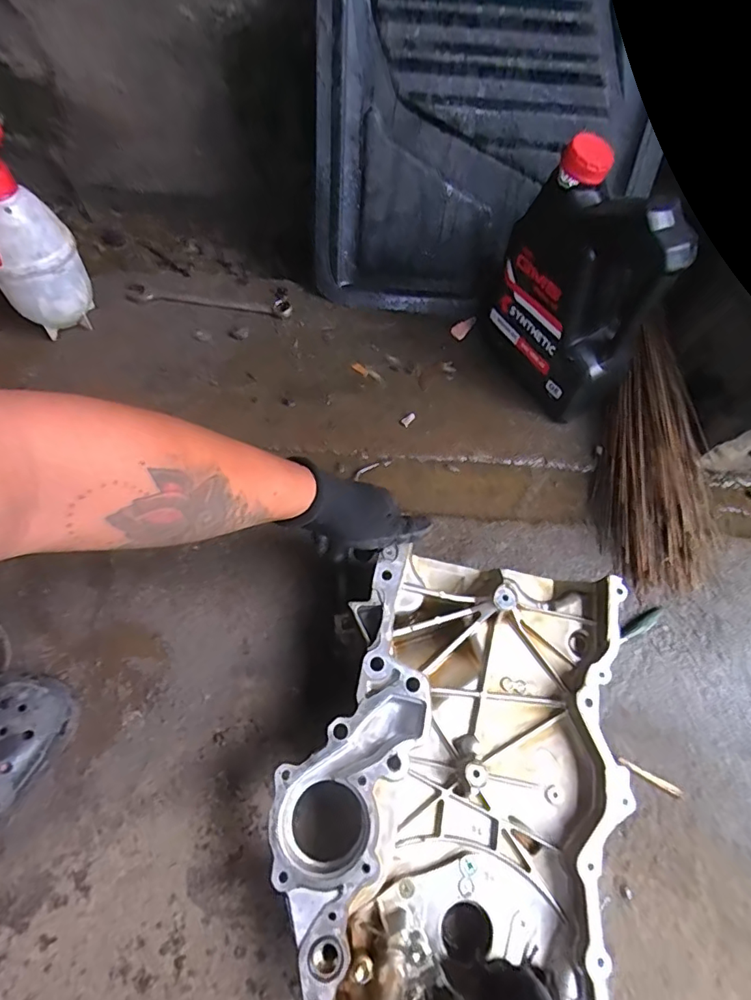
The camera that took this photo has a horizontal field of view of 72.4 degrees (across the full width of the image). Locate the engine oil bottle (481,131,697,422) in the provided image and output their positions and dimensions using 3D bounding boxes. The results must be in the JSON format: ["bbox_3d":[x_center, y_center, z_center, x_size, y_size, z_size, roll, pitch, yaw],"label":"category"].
[{"bbox_3d":[0.249,-0.262,0.662,0.086,0.287,0.216,-31,66,-21],"label":"engine oil bottle"}]

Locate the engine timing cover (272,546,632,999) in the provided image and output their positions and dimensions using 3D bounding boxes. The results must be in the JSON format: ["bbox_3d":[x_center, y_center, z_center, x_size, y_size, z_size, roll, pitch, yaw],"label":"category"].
[{"bbox_3d":[0.079,0.216,0.471,0.267,0.082,0.410,14,58,4],"label":"engine timing cover"}]

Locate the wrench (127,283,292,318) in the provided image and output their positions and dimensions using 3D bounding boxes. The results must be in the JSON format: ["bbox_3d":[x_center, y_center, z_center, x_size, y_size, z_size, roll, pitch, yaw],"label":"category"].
[{"bbox_3d":[-0.261,-0.313,0.803,0.259,0.014,0.034,8,58,0],"label":"wrench"}]

